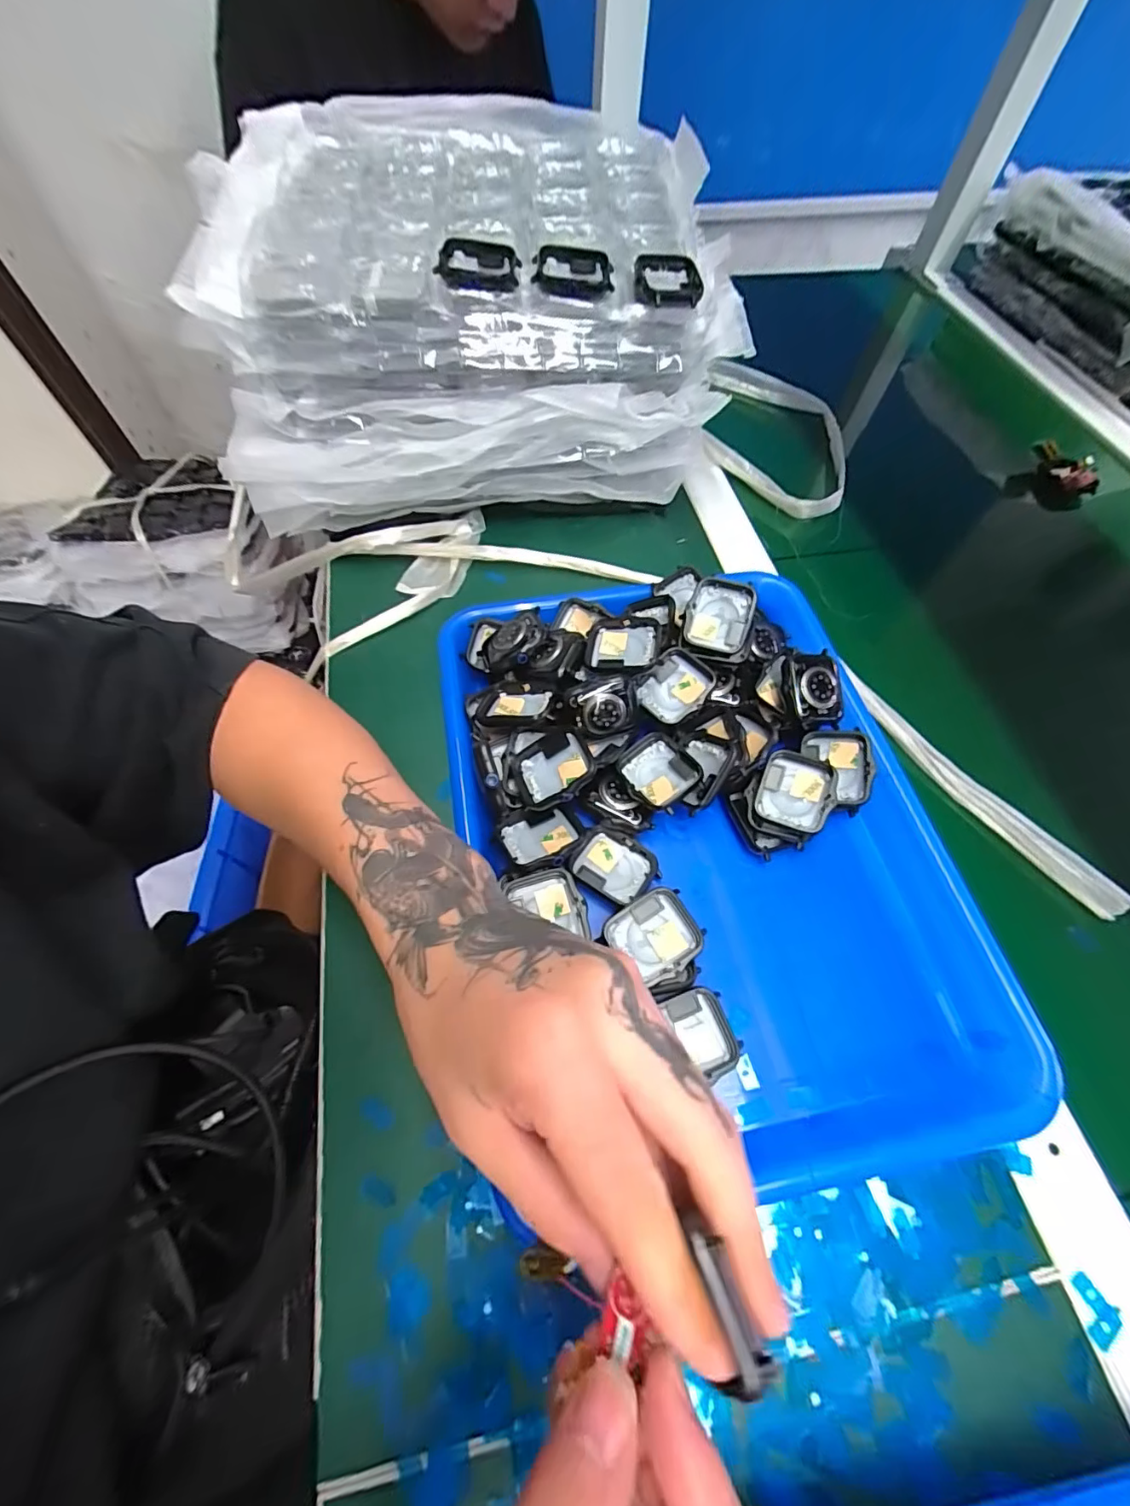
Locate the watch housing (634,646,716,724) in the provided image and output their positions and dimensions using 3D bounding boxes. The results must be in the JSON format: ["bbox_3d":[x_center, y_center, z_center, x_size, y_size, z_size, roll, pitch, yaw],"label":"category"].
[{"bbox_3d":[0.065,-0.041,0.312,0.035,0.011,0.040,38,69,18],"label":"watch housing"}]

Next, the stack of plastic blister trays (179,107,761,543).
[{"bbox_3d":[-0.079,-0.356,0.439,0.338,0.160,0.329,-8,63,-4],"label":"stack of plastic blister trays"}]

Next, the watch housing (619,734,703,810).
[{"bbox_3d":[0.054,0.012,0.301,0.038,0.010,0.042,-37,56,-6],"label":"watch housing"}]

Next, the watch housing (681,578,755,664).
[{"bbox_3d":[0.093,-0.080,0.321,0.039,0.010,0.048,9,93,9],"label":"watch housing"}]

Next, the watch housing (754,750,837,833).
[{"bbox_3d":[0.128,0.021,0.292,0.037,0.013,0.041,22,64,11],"label":"watch housing"}]

